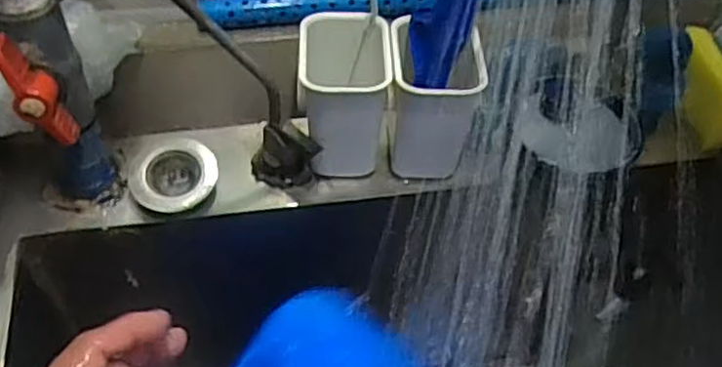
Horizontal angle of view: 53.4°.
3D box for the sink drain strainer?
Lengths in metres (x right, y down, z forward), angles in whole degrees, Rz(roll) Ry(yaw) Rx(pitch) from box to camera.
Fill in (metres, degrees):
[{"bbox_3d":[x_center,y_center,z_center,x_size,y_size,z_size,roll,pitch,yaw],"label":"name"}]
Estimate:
[{"bbox_3d":[-0.161,-0.007,0.616,0.070,0.020,0.064,5,63,-9],"label":"sink drain strainer"}]

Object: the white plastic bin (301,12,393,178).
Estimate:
[{"bbox_3d":[-0.015,-0.074,0.605,0.073,0.106,0.091,-1,51,-5],"label":"white plastic bin"}]

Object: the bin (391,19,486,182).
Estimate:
[{"bbox_3d":[0.061,-0.065,0.612,0.075,0.118,0.072,3,51,-1],"label":"bin"}]

